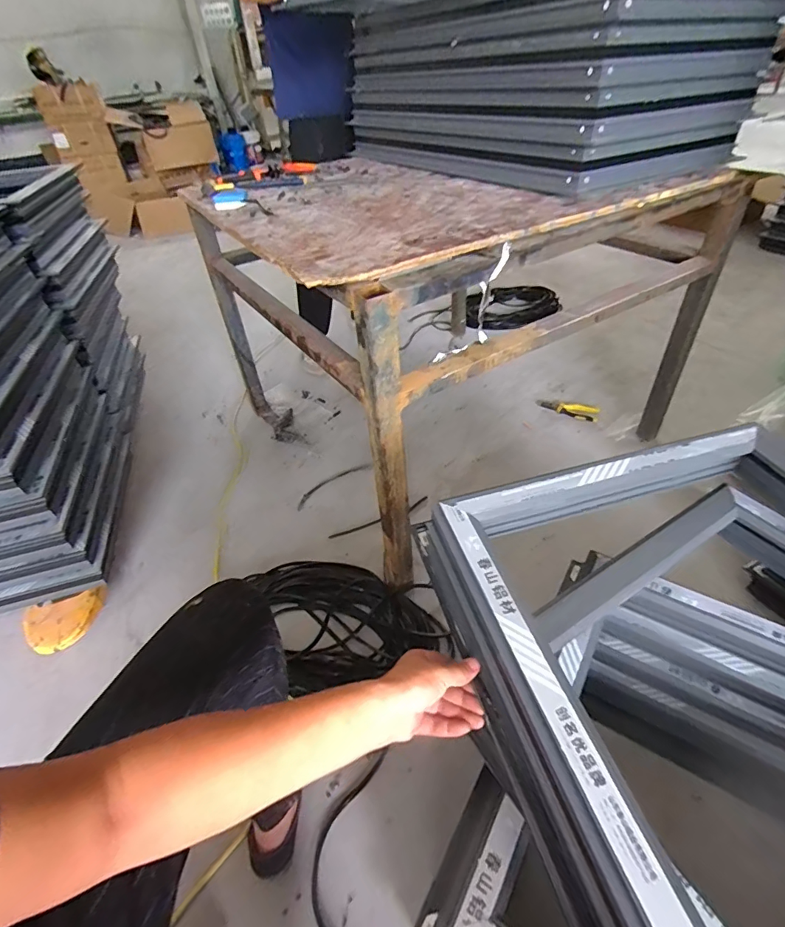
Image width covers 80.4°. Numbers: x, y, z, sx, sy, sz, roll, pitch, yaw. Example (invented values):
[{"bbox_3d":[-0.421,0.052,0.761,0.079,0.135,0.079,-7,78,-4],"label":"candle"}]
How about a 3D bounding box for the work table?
[{"bbox_3d":[0.119,-0.433,1.314,0.996,0.670,0.942,-27,45,-20],"label":"work table"}]

